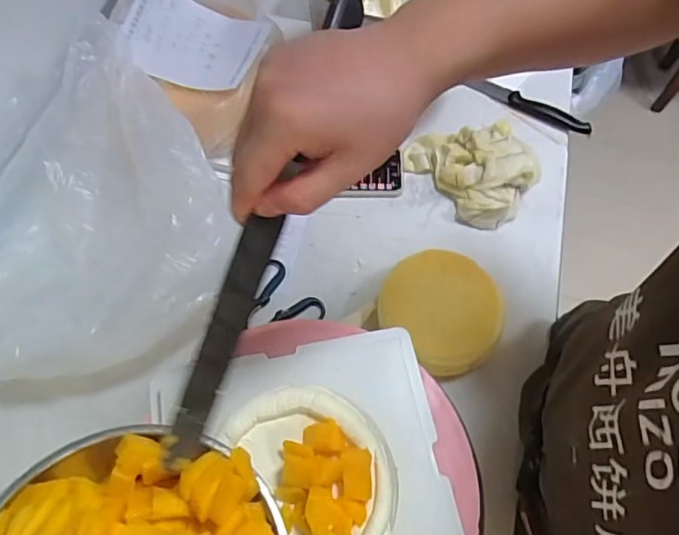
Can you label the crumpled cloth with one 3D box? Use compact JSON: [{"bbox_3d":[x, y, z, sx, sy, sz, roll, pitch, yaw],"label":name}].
[{"bbox_3d":[0.187,-0.130,0.724,0.159,0.055,0.154,-13,65,-7],"label":"crumpled cloth"}]

